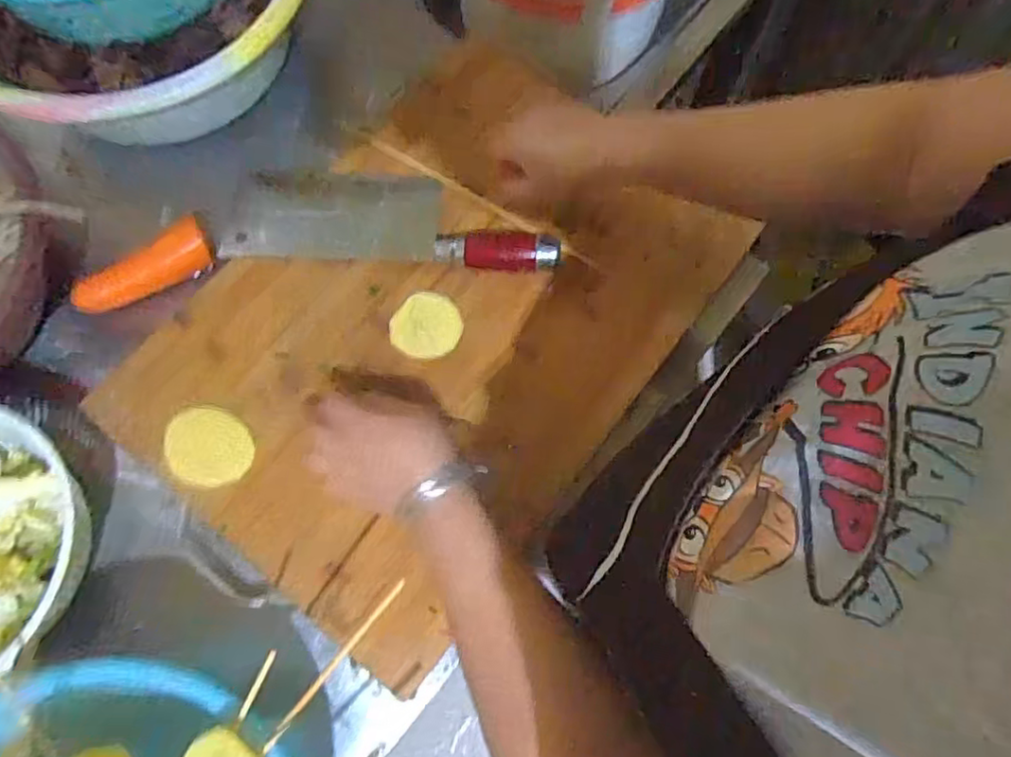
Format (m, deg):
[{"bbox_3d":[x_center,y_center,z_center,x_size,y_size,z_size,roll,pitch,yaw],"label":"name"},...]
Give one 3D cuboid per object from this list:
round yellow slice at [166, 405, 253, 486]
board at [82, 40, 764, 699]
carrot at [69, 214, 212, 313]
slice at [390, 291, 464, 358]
[{"bbox_3d":[-0.241,0.055,0.509,0.077,0.011,0.058,21,72,6],"label":"round yellow slice"},{"bbox_3d":[-0.065,-0.057,0.544,0.368,0.035,0.484,37,74,11],"label":"board"},{"bbox_3d":[-0.329,-0.098,0.566,0.127,0.037,0.033,-27,74,-10],"label":"carrot"},{"bbox_3d":[-0.068,-0.046,0.538,0.060,0.006,0.057,0,71,-1],"label":"slice"}]

